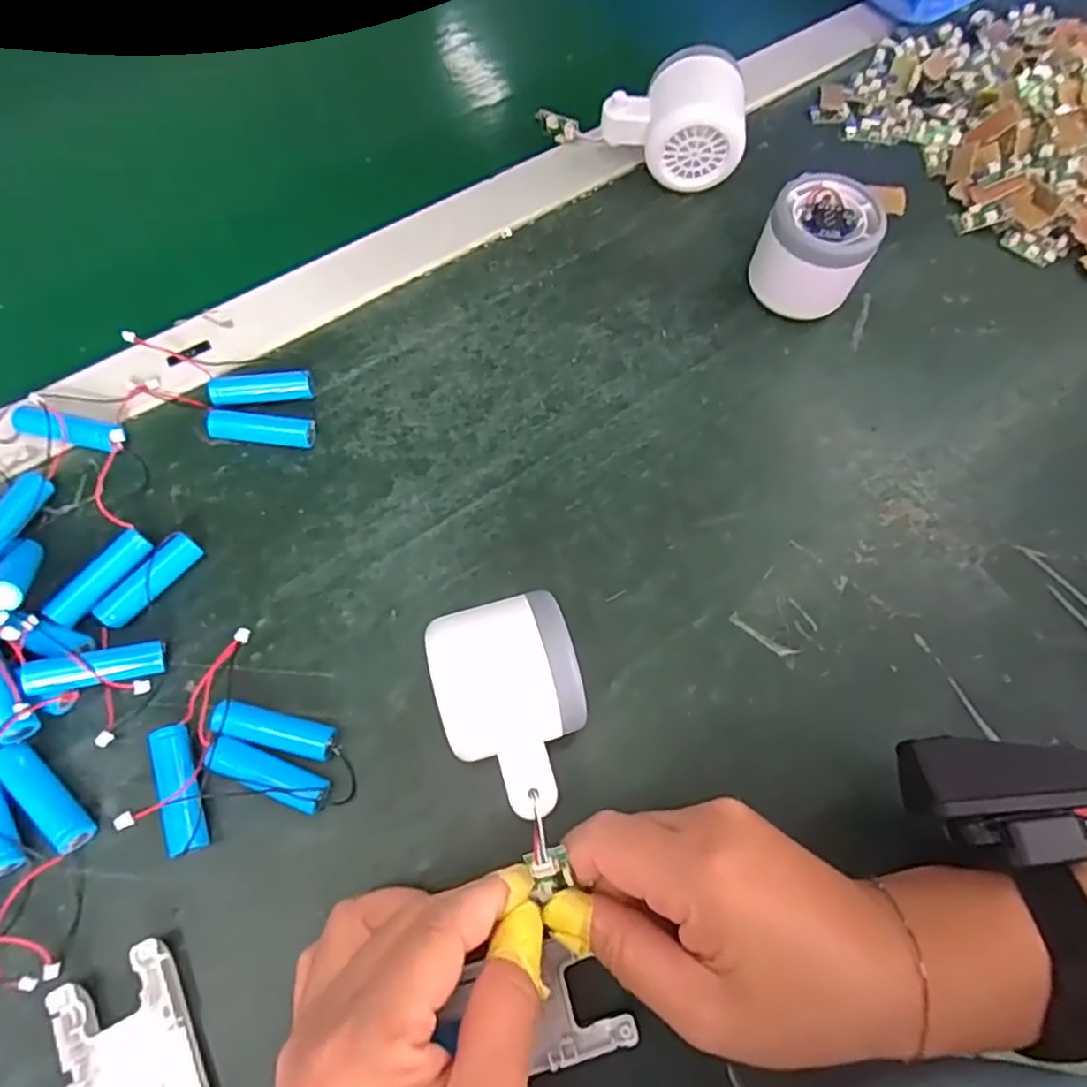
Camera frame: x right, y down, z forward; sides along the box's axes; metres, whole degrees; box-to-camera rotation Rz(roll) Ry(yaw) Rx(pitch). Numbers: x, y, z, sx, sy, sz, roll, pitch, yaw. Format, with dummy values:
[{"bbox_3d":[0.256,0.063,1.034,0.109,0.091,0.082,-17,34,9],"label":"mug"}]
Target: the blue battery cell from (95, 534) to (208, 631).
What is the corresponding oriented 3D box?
[{"bbox_3d":[-0.178,0.018,0.305,0.013,0.014,0.050,37,71,11],"label":"blue battery cell"}]

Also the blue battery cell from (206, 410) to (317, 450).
[{"bbox_3d":[-0.142,-0.057,0.338,0.050,0.013,0.015,4,68,-2],"label":"blue battery cell"}]

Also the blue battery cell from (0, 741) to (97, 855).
[{"bbox_3d":[-0.201,0.102,0.269,0.049,0.014,0.014,39,71,12],"label":"blue battery cell"}]

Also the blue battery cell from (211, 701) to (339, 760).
[{"bbox_3d":[-0.114,0.079,0.285,0.051,0.012,0.016,13,68,2],"label":"blue battery cell"}]

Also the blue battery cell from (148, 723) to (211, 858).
[{"bbox_3d":[-0.148,0.100,0.274,0.015,0.015,0.051,-18,70,-10],"label":"blue battery cell"}]

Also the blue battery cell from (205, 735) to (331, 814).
[{"bbox_3d":[-0.114,0.095,0.278,0.050,0.014,0.014,22,68,6],"label":"blue battery cell"}]

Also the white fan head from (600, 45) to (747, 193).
[{"bbox_3d":[0.079,-0.256,0.410,0.085,0.057,0.061,8,68,0],"label":"white fan head"}]

